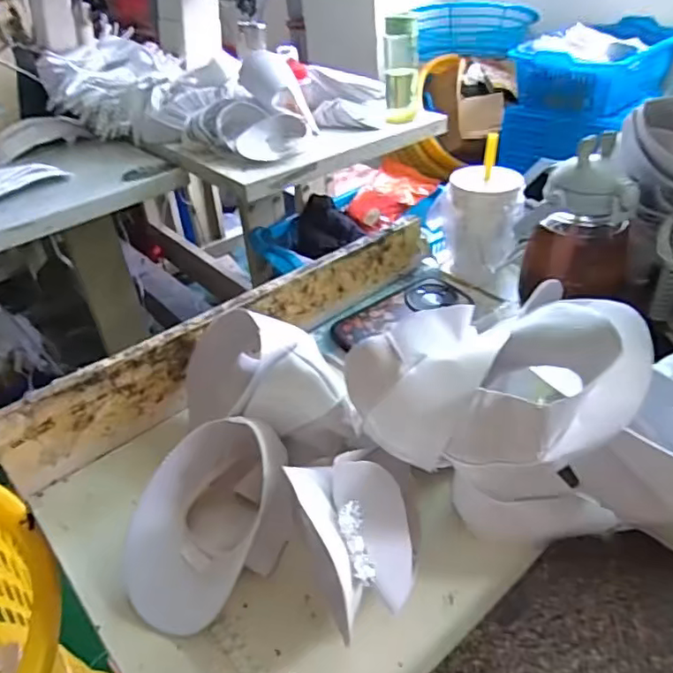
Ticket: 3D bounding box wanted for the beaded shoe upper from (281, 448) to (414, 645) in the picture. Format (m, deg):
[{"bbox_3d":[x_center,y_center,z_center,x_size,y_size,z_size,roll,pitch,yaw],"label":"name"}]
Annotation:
[{"bbox_3d":[0.023,0.142,0.416,0.086,0.102,0.098,-15,36,-12],"label":"beaded shoe upper"}]

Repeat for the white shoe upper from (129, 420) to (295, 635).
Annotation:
[{"bbox_3d":[-0.103,0.138,0.467,0.116,0.081,0.155,21,44,33],"label":"white shoe upper"}]

